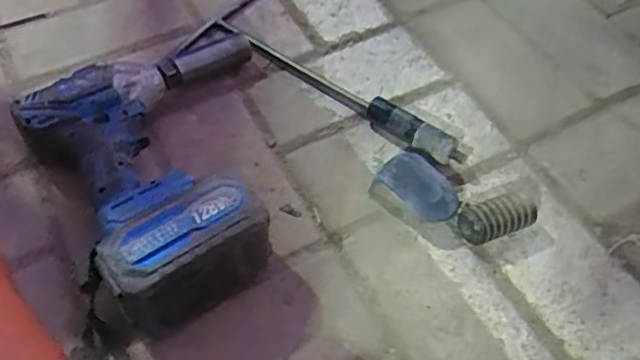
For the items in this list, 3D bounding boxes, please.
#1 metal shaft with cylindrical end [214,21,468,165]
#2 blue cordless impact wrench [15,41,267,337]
[{"bbox_3d":[0.009,-0.094,0.566,0.294,0.028,0.028,35,62,24],"label":"metal shaft with cylindrical end"},{"bbox_3d":[-0.115,-0.025,0.483,0.223,0.085,0.260,-29,58,-18],"label":"blue cordless impact wrench"}]

